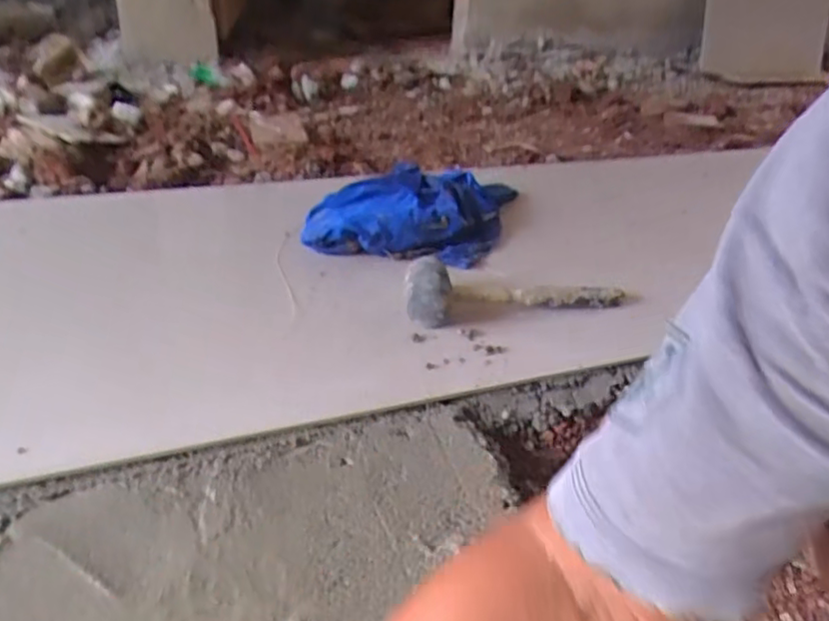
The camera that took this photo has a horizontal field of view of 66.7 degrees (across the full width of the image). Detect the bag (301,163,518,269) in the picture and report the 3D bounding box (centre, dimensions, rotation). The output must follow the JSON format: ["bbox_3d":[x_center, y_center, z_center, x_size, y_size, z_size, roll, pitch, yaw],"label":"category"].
[{"bbox_3d":[0.004,-0.164,1.013,0.276,0.083,0.355,14,36,11],"label":"bag"}]

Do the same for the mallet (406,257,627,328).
[{"bbox_3d":[0.136,-0.026,0.824,0.300,0.071,0.075,-4,36,-14],"label":"mallet"}]

